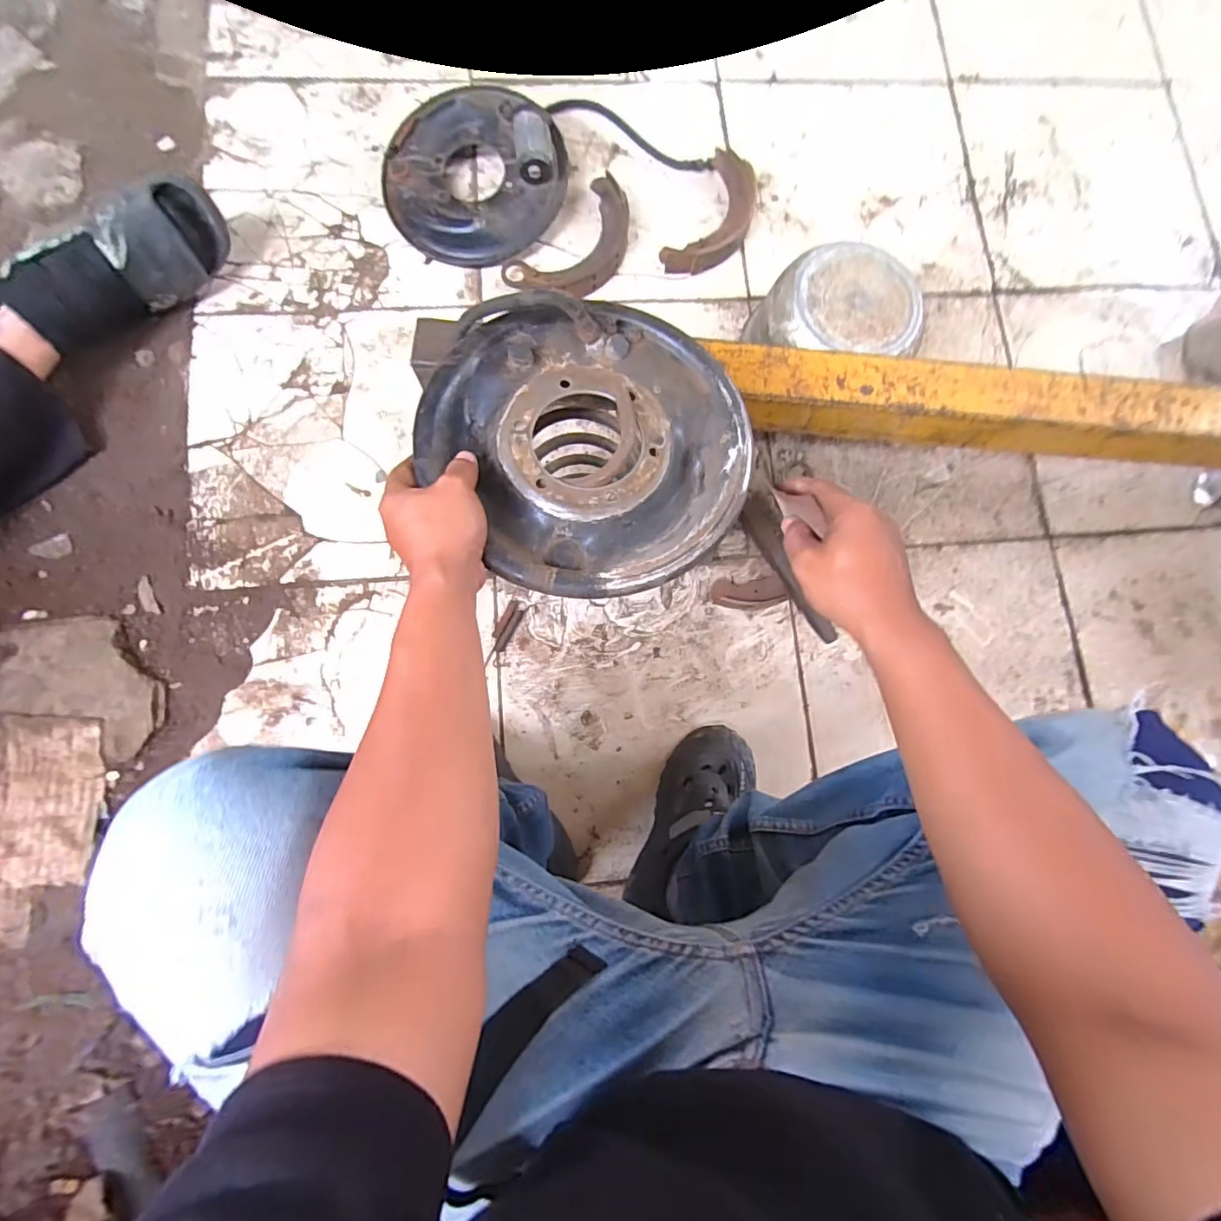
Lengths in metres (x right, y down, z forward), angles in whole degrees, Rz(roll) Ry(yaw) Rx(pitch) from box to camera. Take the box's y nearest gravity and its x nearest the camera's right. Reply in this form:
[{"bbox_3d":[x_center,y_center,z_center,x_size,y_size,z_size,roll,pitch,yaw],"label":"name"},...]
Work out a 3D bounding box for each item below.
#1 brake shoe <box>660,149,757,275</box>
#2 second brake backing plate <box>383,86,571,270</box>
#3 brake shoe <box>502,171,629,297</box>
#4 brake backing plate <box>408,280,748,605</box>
[{"bbox_3d":[0.165,-0.602,0.834,0.100,0.034,0.222,27,82,1],"label":"brake shoe"},{"bbox_3d":[-0.198,-0.634,0.783,0.256,0.083,0.239,0,83,-3],"label":"second brake backing plate"},{"bbox_3d":[-0.047,-0.535,0.805,0.120,0.031,0.221,44,83,3],"label":"brake shoe"},{"bbox_3d":[-0.018,-0.147,0.443,0.244,0.046,0.270,-39,86,-7],"label":"brake backing plate"}]

